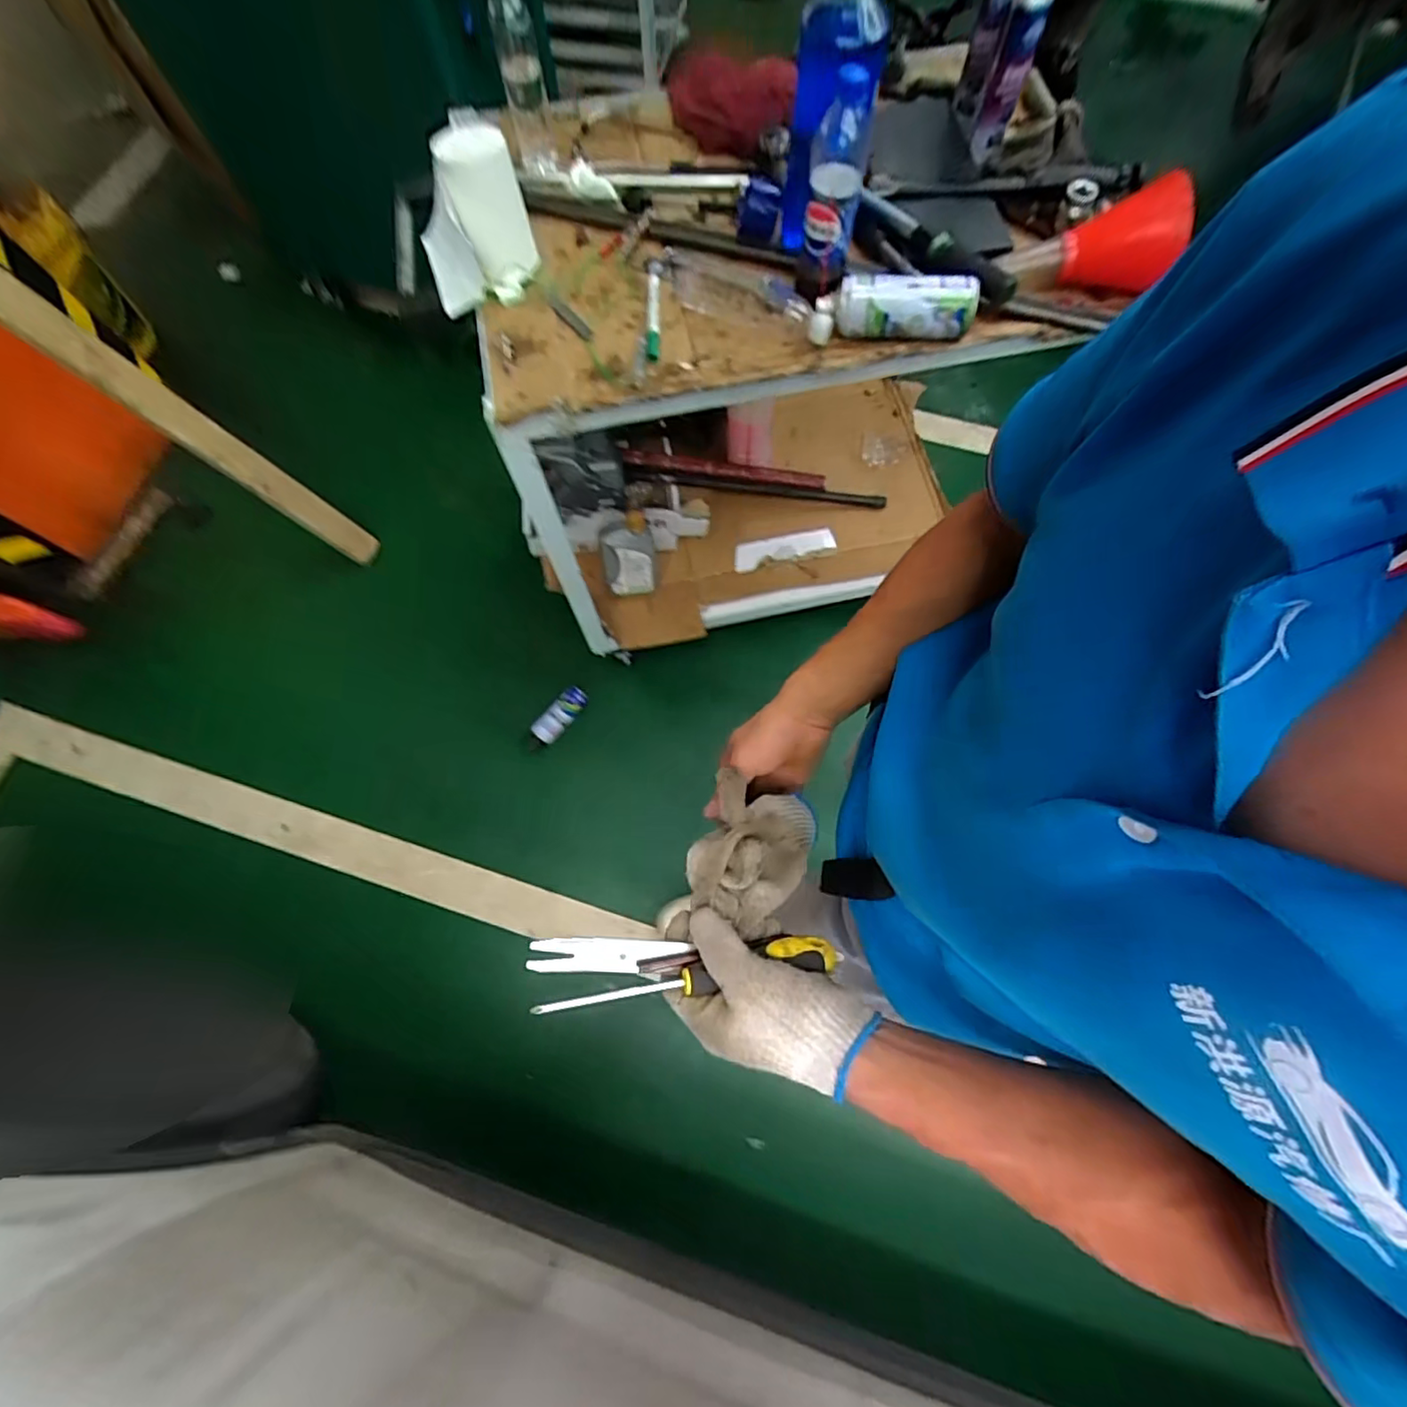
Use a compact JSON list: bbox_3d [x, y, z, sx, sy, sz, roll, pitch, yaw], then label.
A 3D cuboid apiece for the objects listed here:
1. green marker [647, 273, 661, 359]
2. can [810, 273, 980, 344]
[{"bbox_3d":[-0.064,-0.500,0.789,0.016,0.019,0.143,0,72,0],"label":"green marker"},{"bbox_3d":[0.234,-0.488,0.751,0.187,0.067,0.057,8,72,3],"label":"can"}]

